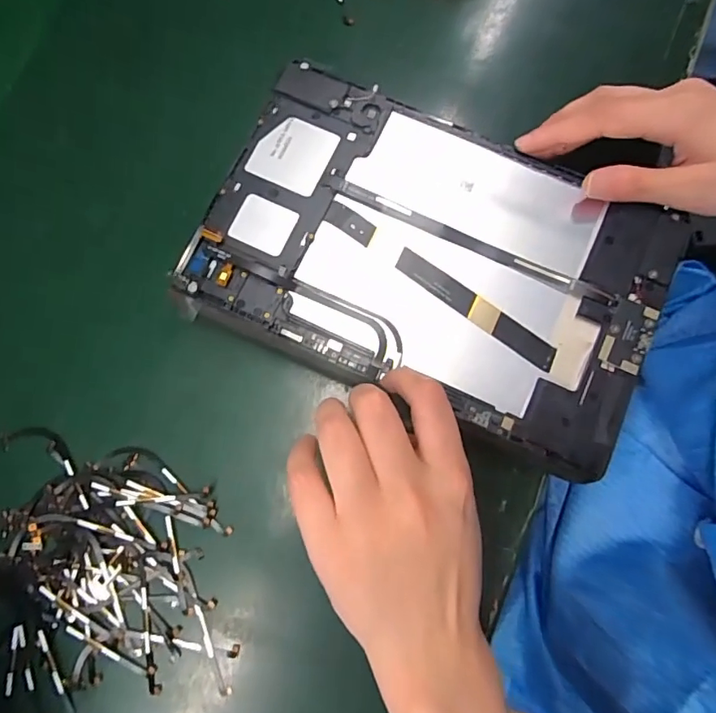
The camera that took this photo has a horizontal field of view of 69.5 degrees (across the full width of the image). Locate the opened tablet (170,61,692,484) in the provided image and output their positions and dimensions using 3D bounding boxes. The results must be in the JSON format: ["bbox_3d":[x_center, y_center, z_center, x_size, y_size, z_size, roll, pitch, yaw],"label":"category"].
[{"bbox_3d":[0.039,-0.054,0.284,0.242,0.015,0.157,23,80,4],"label":"opened tablet"}]

